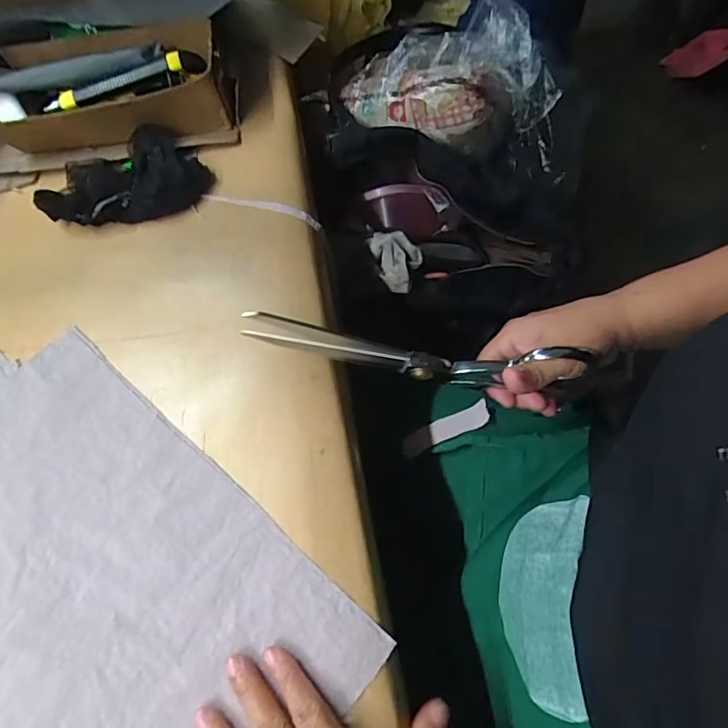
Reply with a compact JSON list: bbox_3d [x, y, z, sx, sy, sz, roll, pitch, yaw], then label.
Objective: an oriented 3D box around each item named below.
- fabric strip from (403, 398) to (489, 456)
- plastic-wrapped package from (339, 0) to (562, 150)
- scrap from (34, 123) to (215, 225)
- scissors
[{"bbox_3d":[0.074,0.061,0.447,0.087,0.005,0.021,-27,56,17],"label":"fabric strip"},{"bbox_3d":[0.094,-0.319,0.534,0.237,0.107,0.102,8,63,8],"label":"plastic-wrapped package"},{"bbox_3d":[-0.222,-0.180,0.456,0.143,0.029,0.099,-10,62,-1],"label":"scrap"},{"bbox_3d":[0.033,-0.008,0.324,0.223,0.054,0.013,10,63,-3],"label":"scissors"}]

